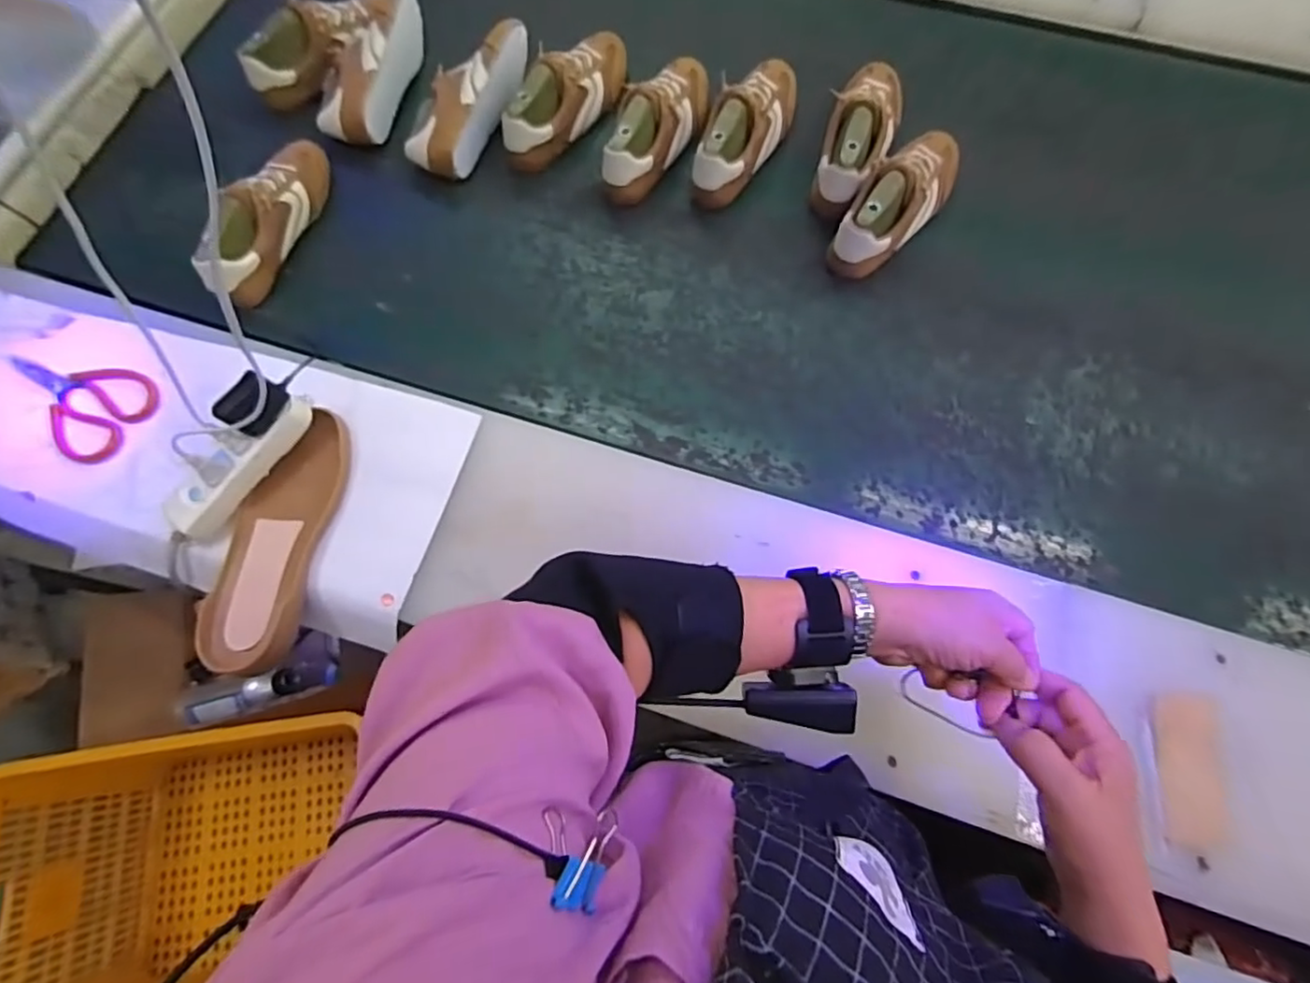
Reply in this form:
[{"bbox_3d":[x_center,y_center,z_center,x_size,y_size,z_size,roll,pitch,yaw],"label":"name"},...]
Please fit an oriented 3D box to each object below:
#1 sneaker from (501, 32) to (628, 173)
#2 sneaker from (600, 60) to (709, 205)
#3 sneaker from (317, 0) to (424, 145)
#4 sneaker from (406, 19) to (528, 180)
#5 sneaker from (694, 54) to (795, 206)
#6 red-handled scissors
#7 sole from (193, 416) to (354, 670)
[{"bbox_3d":[-0.118,-0.558,0.867,0.079,0.087,0.255,30,72,10],"label":"sneaker"},{"bbox_3d":[0.006,-0.507,0.842,0.084,0.085,0.258,27,71,9],"label":"sneaker"},{"bbox_3d":[-0.398,-0.597,0.883,0.086,0.074,0.237,8,70,2],"label":"sneaker"},{"bbox_3d":[-0.244,-0.539,0.857,0.100,0.089,0.245,25,71,9],"label":"sneaker"},{"bbox_3d":[0.126,-0.492,0.835,0.085,0.088,0.238,21,71,7],"label":"sneaker"},{"bbox_3d":[-0.647,-0.109,0.693,0.171,0.006,0.108,30,72,10],"label":"red-handled scissors"},{"bbox_3d":[-0.384,0.042,0.625,0.092,0.024,0.264,7,70,2],"label":"sole"}]

